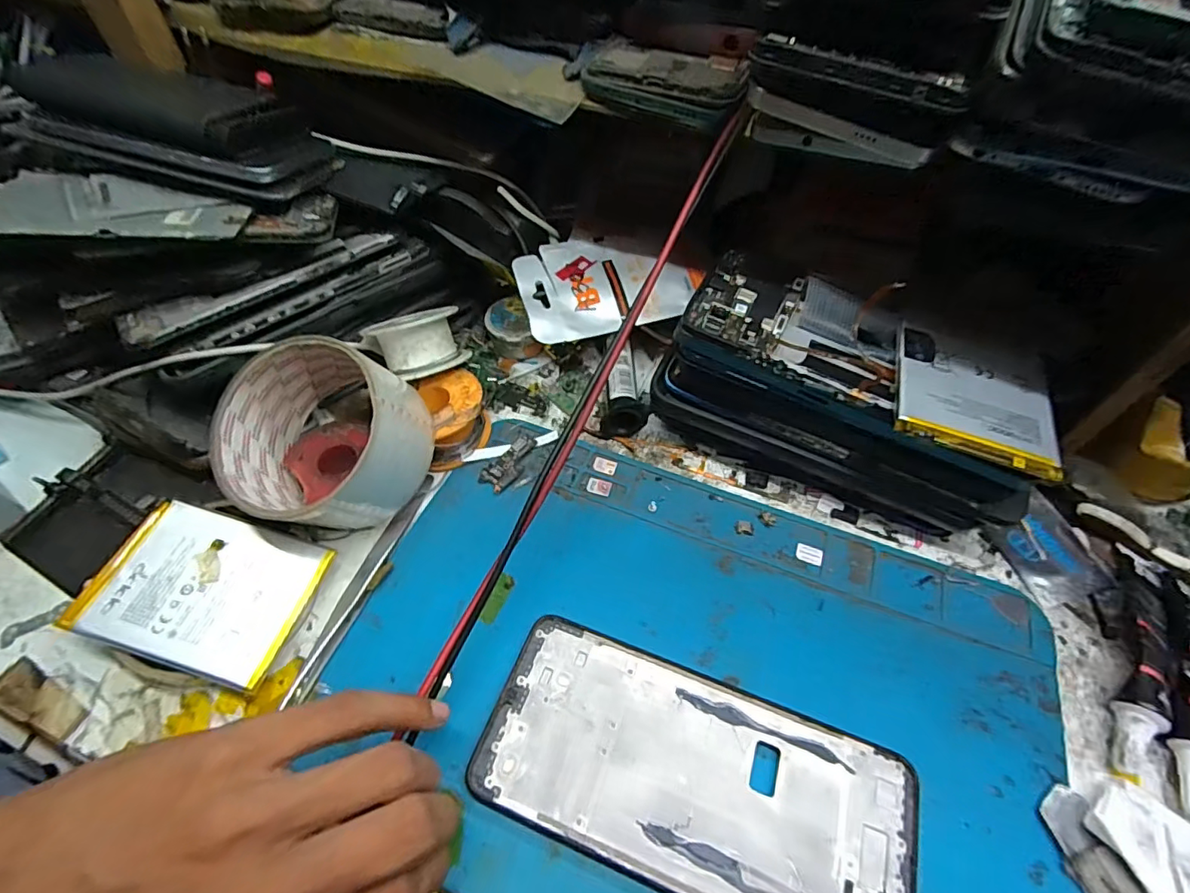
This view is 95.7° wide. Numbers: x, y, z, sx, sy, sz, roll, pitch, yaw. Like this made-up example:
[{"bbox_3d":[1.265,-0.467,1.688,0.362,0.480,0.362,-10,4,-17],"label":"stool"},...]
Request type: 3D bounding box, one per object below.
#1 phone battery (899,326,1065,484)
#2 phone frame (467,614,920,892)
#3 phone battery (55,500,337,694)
[{"bbox_3d":[0.161,-0.024,0.227,0.063,0.006,0.065,15,55,10],"label":"phone battery"},{"bbox_3d":[0.037,0.126,0.206,0.159,0.007,0.072,17,53,13],"label":"phone frame"},{"bbox_3d":[-0.169,0.061,0.233,0.086,0.005,0.062,17,56,3],"label":"phone battery"}]

